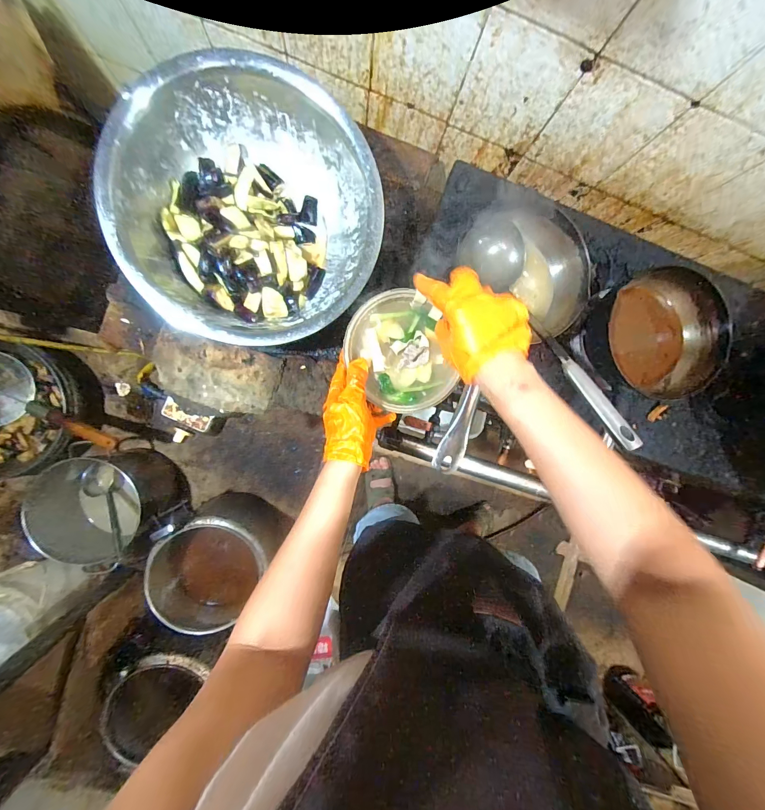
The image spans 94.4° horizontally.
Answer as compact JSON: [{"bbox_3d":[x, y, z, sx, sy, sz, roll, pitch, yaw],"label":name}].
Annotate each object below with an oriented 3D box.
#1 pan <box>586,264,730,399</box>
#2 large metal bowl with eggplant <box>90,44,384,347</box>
[{"bbox_3d":[0.441,-0.116,0.571,0.184,0.080,0.201,-3,92,-5],"label":"pan"},{"bbox_3d":[-0.198,-0.286,0.565,0.371,0.151,0.350,0,92,-5],"label":"large metal bowl with eggplant"}]

